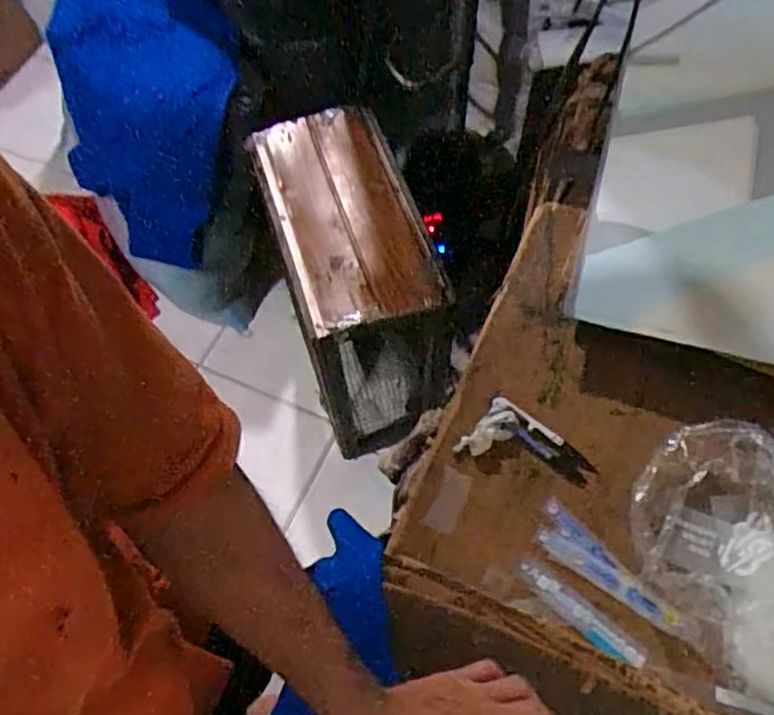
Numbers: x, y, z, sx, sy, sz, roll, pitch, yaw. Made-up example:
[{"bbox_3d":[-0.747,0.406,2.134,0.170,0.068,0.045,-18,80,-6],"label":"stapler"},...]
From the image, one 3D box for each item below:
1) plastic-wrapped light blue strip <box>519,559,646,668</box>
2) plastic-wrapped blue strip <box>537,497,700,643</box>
[{"bbox_3d":[0.175,0.235,0.583,0.127,0.004,0.024,39,69,20],"label":"plastic-wrapped light blue strip"},{"bbox_3d":[0.211,0.205,0.594,0.166,0.007,0.044,39,69,20],"label":"plastic-wrapped blue strip"}]

